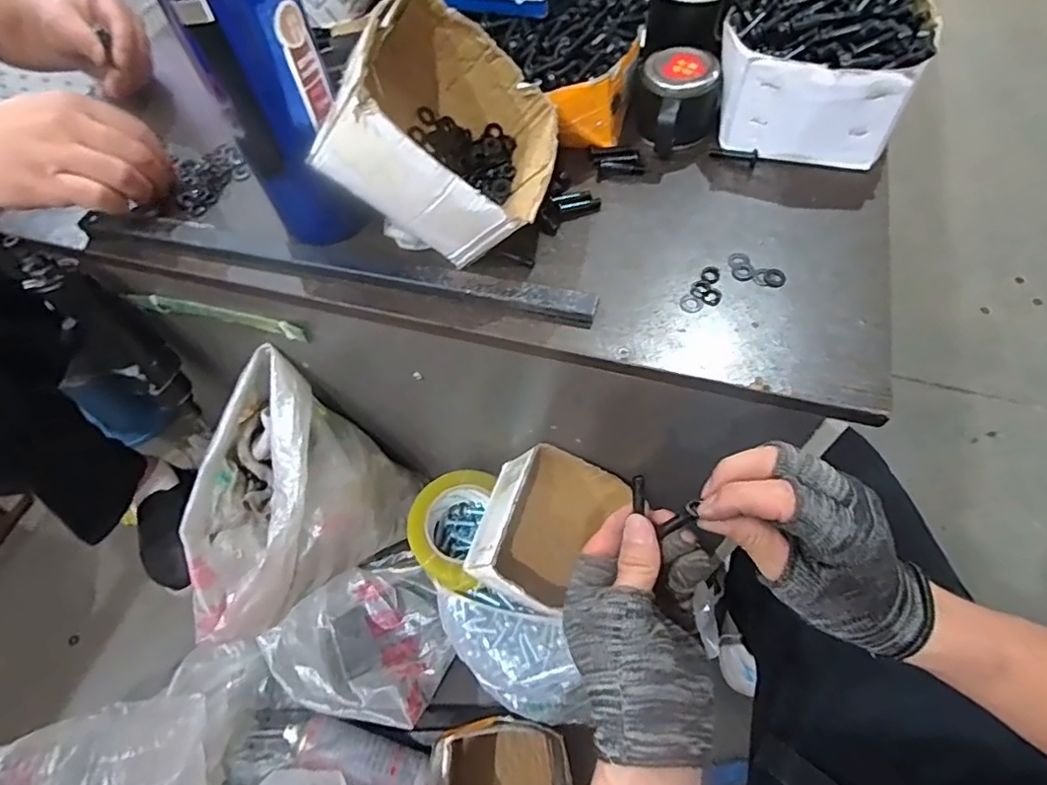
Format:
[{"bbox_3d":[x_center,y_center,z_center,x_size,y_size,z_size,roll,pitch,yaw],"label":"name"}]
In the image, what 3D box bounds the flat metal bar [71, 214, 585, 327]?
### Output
[{"bbox_3d":[-0.161,-0.103,0.445,0.441,0.009,0.024,12,72,12],"label":"flat metal bar"}]

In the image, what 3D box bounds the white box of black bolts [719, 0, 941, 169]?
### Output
[{"bbox_3d":[0.240,-0.271,0.466,0.148,0.090,0.145,14,61,13],"label":"white box of black bolts"}]

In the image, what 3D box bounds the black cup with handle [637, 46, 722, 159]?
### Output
[{"bbox_3d":[0.129,-0.239,0.471,0.066,0.055,0.070,9,60,10],"label":"black cup with handle"}]

